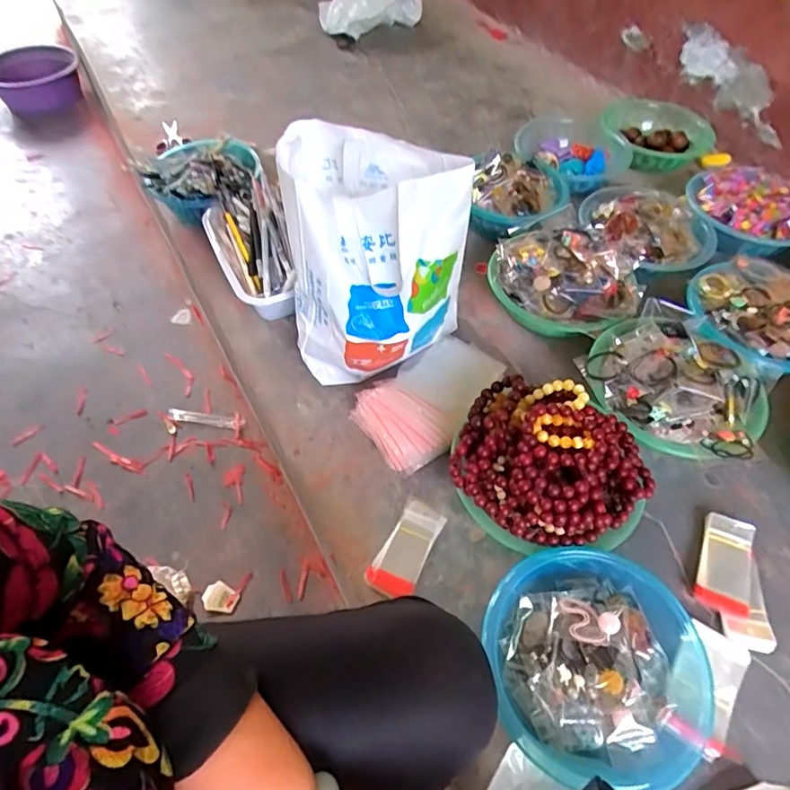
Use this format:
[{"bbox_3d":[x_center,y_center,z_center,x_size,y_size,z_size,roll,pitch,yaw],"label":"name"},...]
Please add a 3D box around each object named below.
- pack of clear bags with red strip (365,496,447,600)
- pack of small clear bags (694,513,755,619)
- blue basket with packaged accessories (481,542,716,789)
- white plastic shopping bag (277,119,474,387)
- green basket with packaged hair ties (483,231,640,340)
[{"bbox_3d":[0.016,0.195,0.655,0.059,0.012,0.122,27,58,16],"label":"pack of clear bags with red strip"},{"bbox_3d":[0.407,0.206,0.628,0.056,0.018,0.115,22,57,13],"label":"pack of small clear bags"},{"bbox_3d":[0.225,0.277,0.546,0.242,0.061,0.224,-15,57,-12],"label":"blue basket with packaged accessories"},{"bbox_3d":[-0.030,-0.172,0.722,0.234,0.316,0.189,6,55,2],"label":"white plastic shopping bag"},{"bbox_3d":[0.271,-0.189,0.832,0.237,0.084,0.172,18,56,11],"label":"green basket with packaged hair ties"}]

